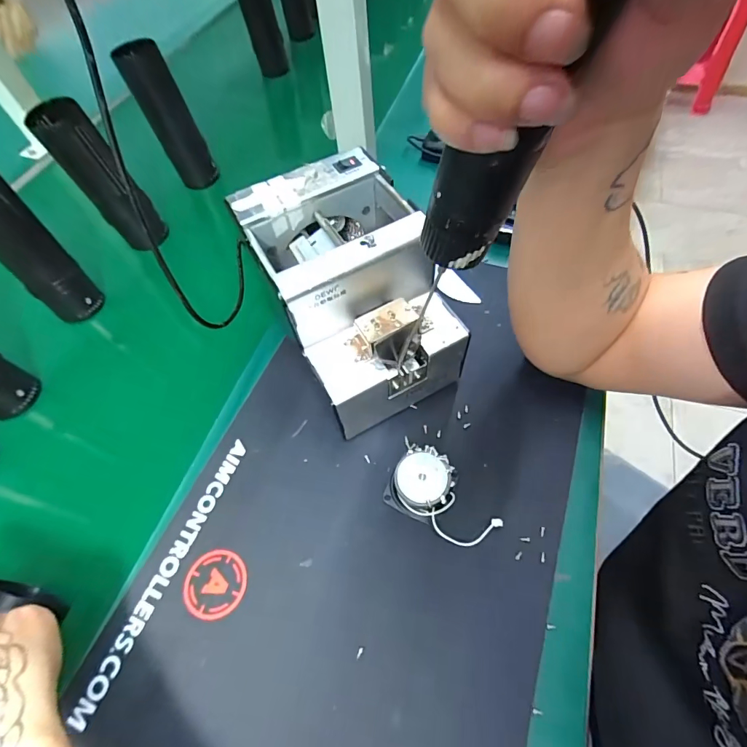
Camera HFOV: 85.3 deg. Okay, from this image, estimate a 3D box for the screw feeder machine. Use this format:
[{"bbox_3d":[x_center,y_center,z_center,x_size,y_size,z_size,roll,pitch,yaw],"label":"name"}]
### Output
[{"bbox_3d":[-0.019,-0.065,0.355,0.126,0.146,0.179,-28,62,-15],"label":"screw feeder machine"}]

